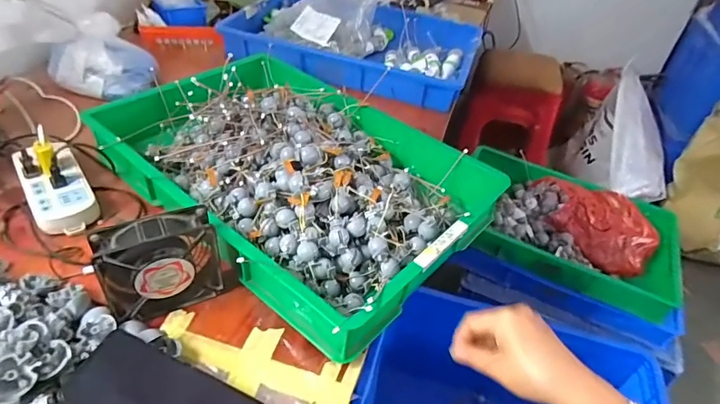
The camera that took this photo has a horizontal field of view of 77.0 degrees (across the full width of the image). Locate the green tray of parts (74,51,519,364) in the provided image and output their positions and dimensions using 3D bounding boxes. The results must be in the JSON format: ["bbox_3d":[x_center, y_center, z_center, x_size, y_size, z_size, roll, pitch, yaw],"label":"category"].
[{"bbox_3d":[-0.105,-0.065,0.695,0.560,0.092,0.370,32,47,26],"label":"green tray of parts"}]

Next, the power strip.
[{"bbox_3d":[-0.438,-0.025,0.653,0.079,0.033,0.186,-24,49,-31],"label":"power strip"}]

